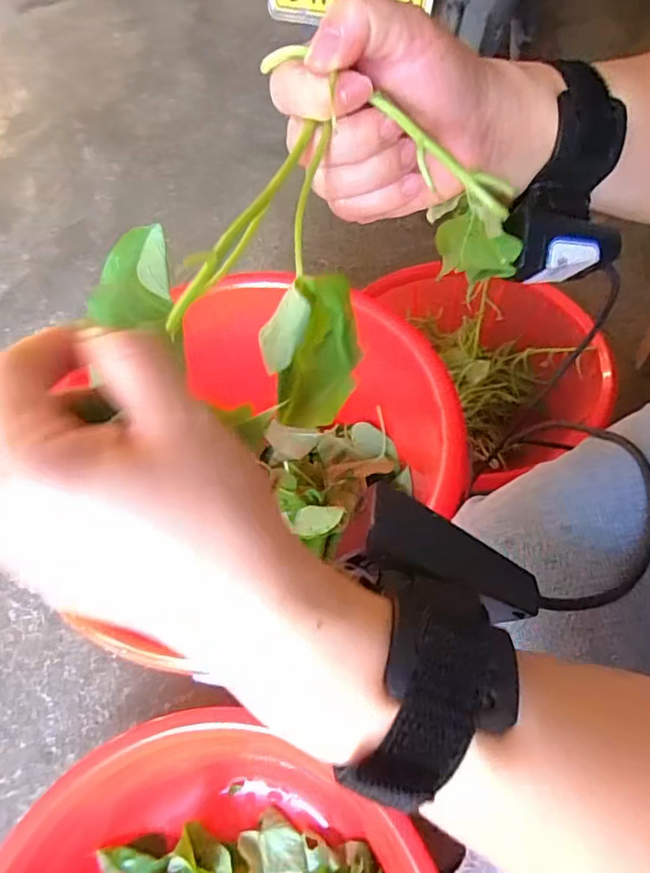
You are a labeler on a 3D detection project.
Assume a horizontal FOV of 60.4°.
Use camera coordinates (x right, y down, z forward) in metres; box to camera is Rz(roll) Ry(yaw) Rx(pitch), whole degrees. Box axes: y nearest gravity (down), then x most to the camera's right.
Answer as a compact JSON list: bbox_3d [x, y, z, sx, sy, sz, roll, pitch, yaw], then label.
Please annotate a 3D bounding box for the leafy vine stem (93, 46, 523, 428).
[{"bbox_3d":[-0.005,-0.076,0.231,0.106,0.082,0.147,35,67,23],"label":"leafy vine stem"}]

